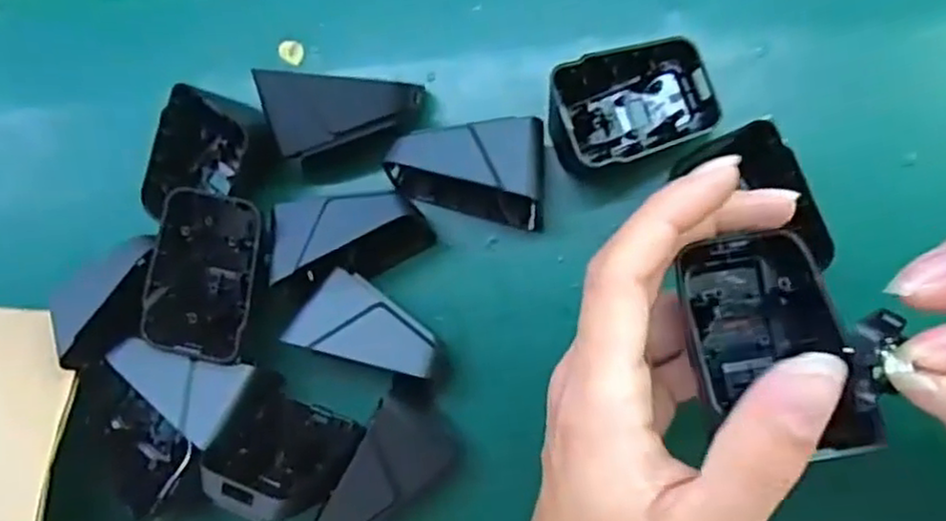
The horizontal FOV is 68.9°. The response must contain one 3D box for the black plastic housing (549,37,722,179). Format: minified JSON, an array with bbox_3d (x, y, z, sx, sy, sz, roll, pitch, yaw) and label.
[{"bbox_3d":[0.067,-0.066,0.290,0.068,0.039,0.039,-16,83,7],"label":"black plastic housing"}]

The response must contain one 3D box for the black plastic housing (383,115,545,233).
[{"bbox_3d":[-0.003,-0.037,0.293,0.066,0.042,0.041,-1,85,8],"label":"black plastic housing"}]

